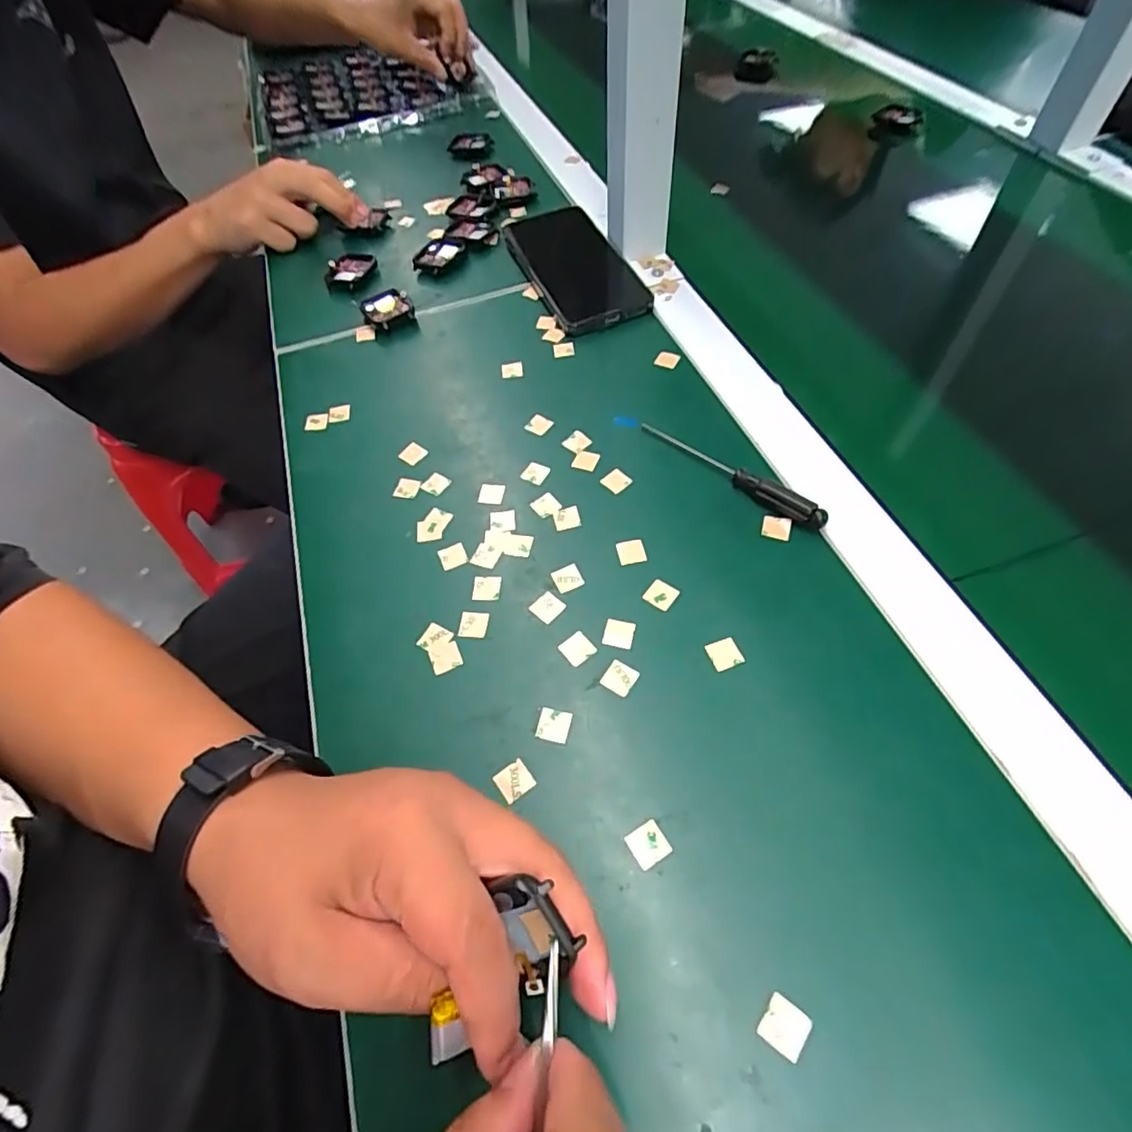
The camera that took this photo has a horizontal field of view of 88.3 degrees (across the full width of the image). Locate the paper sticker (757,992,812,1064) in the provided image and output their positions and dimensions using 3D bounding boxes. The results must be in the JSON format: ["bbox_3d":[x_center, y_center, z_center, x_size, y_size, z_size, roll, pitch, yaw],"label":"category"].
[{"bbox_3d":[0.082,0.173,0.218,0.016,0.004,0.016,30,66,21],"label":"paper sticker"}]

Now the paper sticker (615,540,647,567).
[{"bbox_3d":[0.038,-0.009,0.341,0.016,0.004,0.016,-12,56,-3],"label":"paper sticker"}]

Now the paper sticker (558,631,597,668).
[{"bbox_3d":[0.006,0.044,0.310,0.016,0.004,0.015,-36,61,-18],"label":"paper sticker"}]

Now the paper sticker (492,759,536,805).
[{"bbox_3d":[-0.025,0.103,0.278,0.016,0.004,0.015,-37,68,-10],"label":"paper sticker"}]

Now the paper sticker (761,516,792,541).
[{"bbox_3d":[0.124,-0.022,0.343,0.016,0.004,0.014,15,68,12],"label":"paper sticker"}]

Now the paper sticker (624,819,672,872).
[{"bbox_3d":[0.036,0.123,0.257,0.016,0.004,0.016,-30,63,-10],"label":"paper sticker"}]

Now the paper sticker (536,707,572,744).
[{"bbox_3d":[-0.006,0.079,0.290,0.016,0.004,0.015,12,63,5],"label":"paper sticker"}]

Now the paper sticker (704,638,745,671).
[{"bbox_3d":[0.082,0.045,0.302,0.015,0.004,0.015,-20,57,-8],"label":"paper sticker"}]

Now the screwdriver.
[{"bbox_3d":[0.101,-0.061,0.363,0.010,0.016,0.132,-39,62,-20],"label":"screwdriver"}]

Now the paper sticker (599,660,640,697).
[{"bbox_3d":[0.028,0.058,0.300,0.016,0.004,0.016,31,70,15],"label":"paper sticker"}]

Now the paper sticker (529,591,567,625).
[{"bbox_3d":[-0.010,0.024,0.327,0.015,0.004,0.016,33,65,24],"label":"paper sticker"}]

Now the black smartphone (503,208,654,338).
[{"bbox_3d":[0.007,-0.257,0.499,0.076,0.017,0.168,-20,57,-9],"label":"black smartphone"}]

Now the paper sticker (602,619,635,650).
[{"bbox_3d":[0.028,0.036,0.313,0.015,0.004,0.015,10,58,12],"label":"paper sticker"}]

